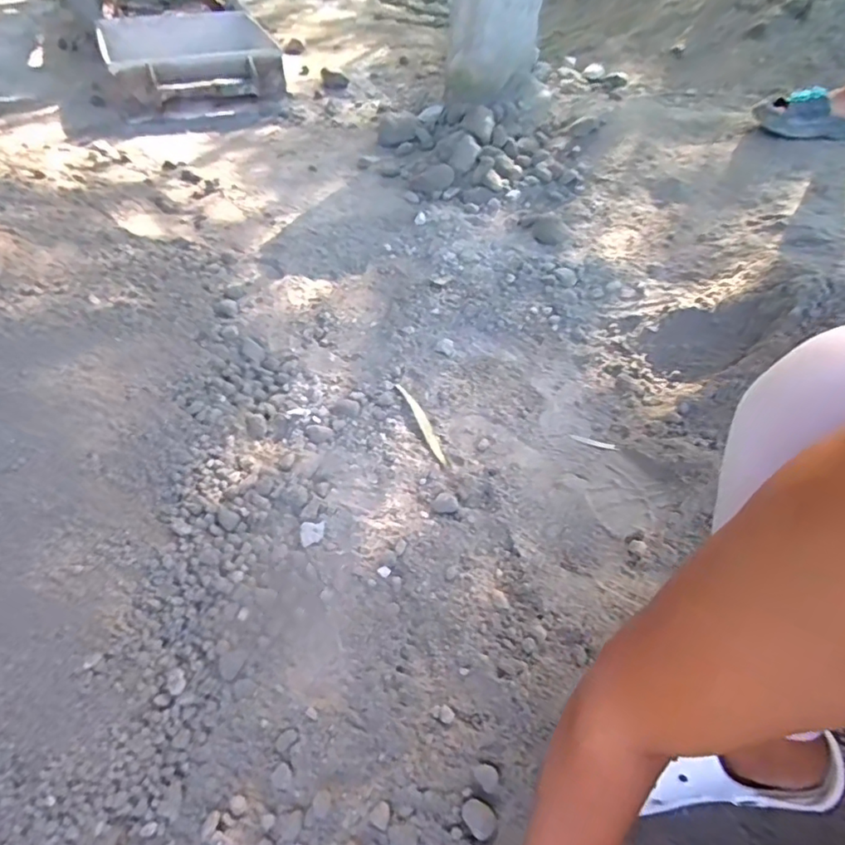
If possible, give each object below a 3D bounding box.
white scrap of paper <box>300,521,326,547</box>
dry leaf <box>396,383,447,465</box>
[{"bbox_3d":[-0.137,0.139,0.694,0.033,0.004,0.033,14,50,-18],"label":"white scrap of paper"},{"bbox_3d":[0.001,-0.002,0.830,0.019,0.005,0.157,-18,52,-17],"label":"dry leaf"}]

